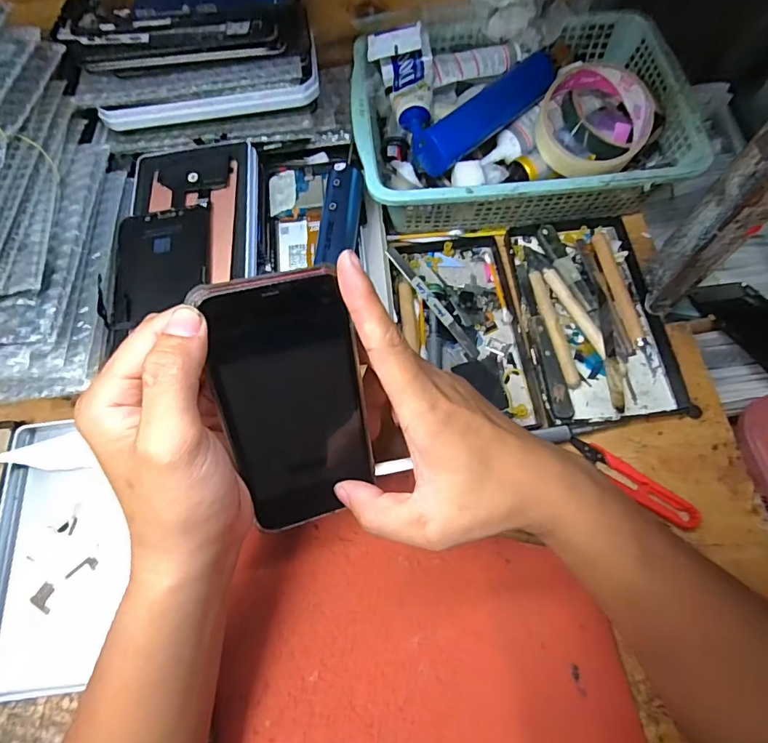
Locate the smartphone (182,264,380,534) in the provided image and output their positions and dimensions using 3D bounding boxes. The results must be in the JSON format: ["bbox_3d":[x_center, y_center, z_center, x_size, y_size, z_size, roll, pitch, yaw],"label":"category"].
[{"bbox_3d":[-0.048,0.020,0.257,0.075,0.148,0.006,-17,28,-15],"label":"smartphone"}]

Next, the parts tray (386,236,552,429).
[{"bbox_3d":[0.063,-0.038,0.380,0.098,0.026,0.173,-8,69,-1],"label":"parts tray"}]

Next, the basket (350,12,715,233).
[{"bbox_3d":[0.112,-0.217,0.409,0.271,0.078,0.190,-3,68,1],"label":"basket"}]

